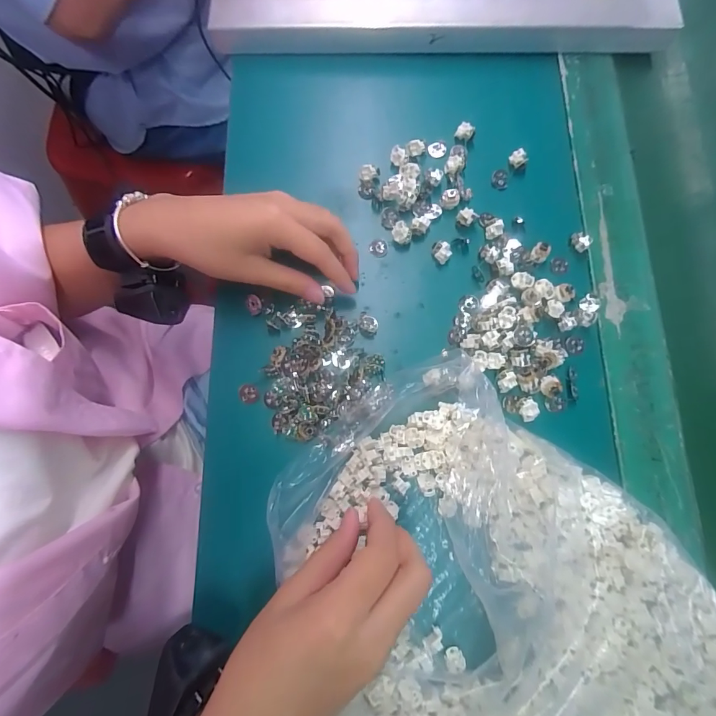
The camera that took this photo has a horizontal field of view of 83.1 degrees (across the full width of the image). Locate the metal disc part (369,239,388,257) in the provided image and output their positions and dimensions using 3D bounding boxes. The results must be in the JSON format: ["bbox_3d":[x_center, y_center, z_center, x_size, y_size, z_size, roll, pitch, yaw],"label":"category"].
[{"bbox_3d":[0.017,-0.092,0.336,0.015,0.004,0.013,3,77,1],"label":"metal disc part"}]

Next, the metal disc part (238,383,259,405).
[{"bbox_3d":[-0.084,0.027,0.307,0.015,0.004,0.015,0,77,1],"label":"metal disc part"}]

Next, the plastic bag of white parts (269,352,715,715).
[{"bbox_3d":[0.088,0.175,0.240,0.252,0.070,0.333,-30,79,-6],"label":"plastic bag of white parts"}]

